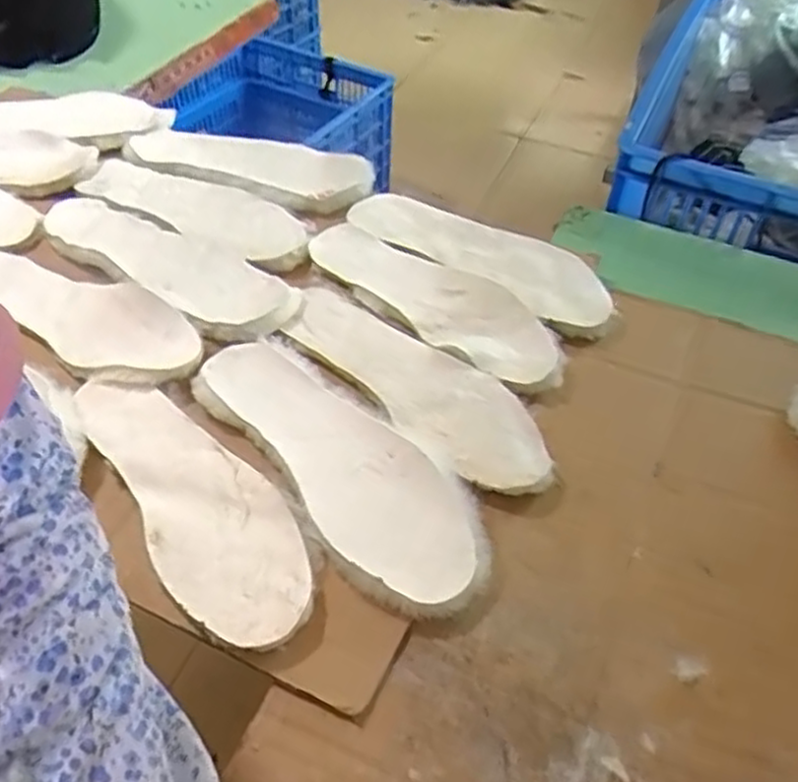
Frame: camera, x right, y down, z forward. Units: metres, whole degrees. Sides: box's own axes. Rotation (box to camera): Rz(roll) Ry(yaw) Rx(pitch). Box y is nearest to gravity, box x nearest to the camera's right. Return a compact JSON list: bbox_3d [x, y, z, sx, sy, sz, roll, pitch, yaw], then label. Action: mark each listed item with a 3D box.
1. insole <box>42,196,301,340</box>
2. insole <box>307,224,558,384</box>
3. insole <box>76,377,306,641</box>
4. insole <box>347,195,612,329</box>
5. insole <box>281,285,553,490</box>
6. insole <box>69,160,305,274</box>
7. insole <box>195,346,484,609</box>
[{"bbox_3d":[-0.228,-0.127,0.716,0.302,0.009,0.085,27,51,24],"label":"insole"},{"bbox_3d":[0.029,-0.088,0.693,0.269,0.015,0.086,32,53,27],"label":"insole"},{"bbox_3d":[-0.148,0.070,0.542,0.091,0.016,0.259,-27,52,-25],"label":"insole"},{"bbox_3d":[0.083,-0.140,0.732,0.269,0.016,0.091,29,52,25],"label":"insole"},{"bbox_3d":[0.008,-0.009,0.618,0.264,0.013,0.091,31,52,22],"label":"insole"},{"bbox_3d":[-0.207,-0.190,0.779,0.281,0.017,0.090,23,50,21],"label":"insole"},{"bbox_3d":[-0.047,0.045,0.562,0.094,0.015,0.276,-30,53,-26],"label":"insole"}]

